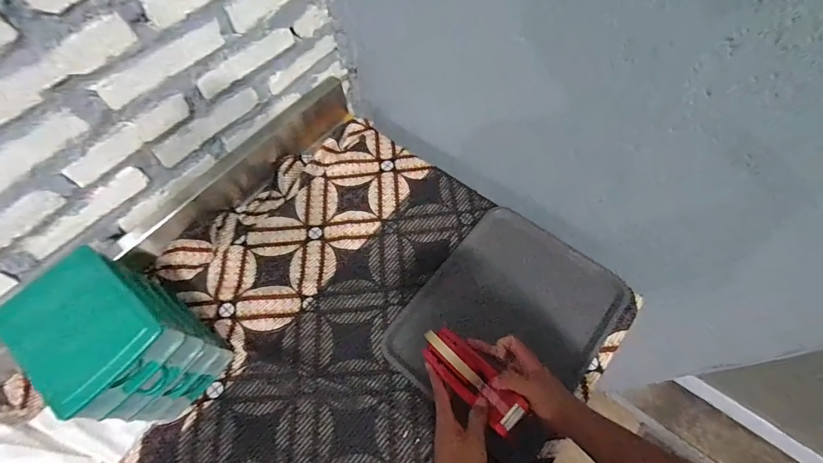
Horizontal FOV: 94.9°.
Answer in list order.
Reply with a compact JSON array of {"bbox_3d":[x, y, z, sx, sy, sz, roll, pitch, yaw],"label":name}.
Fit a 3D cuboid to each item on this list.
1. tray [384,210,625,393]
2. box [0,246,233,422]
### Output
[{"bbox_3d":[0.165,0.141,0.635,0.291,0.048,0.348,34,68,19],"label":"tray"},{"bbox_3d":[-0.409,0.158,0.551,0.180,0.222,0.127,36,69,19],"label":"box"}]

